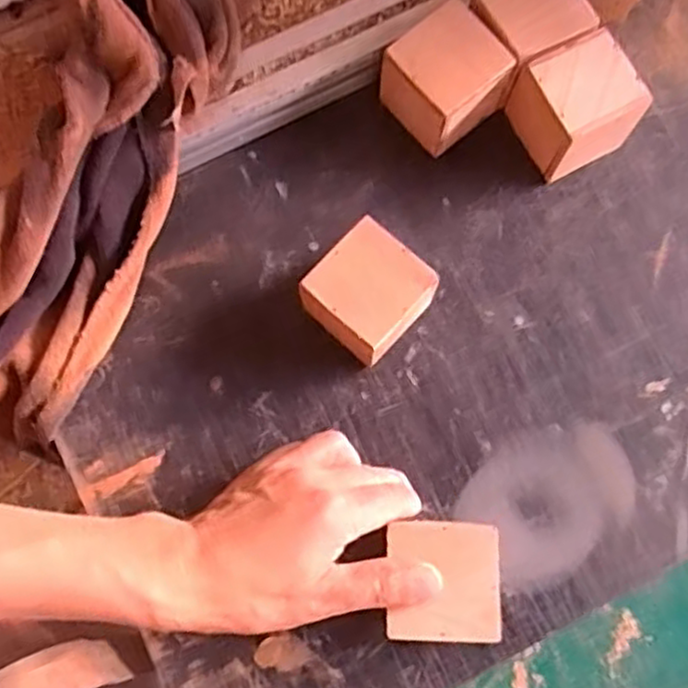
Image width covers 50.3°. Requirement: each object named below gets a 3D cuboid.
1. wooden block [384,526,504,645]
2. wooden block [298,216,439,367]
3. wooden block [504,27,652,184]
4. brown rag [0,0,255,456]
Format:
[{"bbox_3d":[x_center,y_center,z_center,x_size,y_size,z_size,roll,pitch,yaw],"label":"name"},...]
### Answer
[{"bbox_3d":[0.054,0.130,0.398,0.059,0.012,0.060,0,79,0],"label":"wooden block"},{"bbox_3d":[0.014,-0.028,0.461,0.061,0.062,0.066,43,82,8],"label":"wooden block"},{"bbox_3d":[0.151,-0.156,0.487,0.066,0.061,0.062,-27,80,-5],"label":"wooden block"},{"bbox_3d":[-0.168,-0.110,0.466,0.121,0.086,0.361,28,94,5],"label":"brown rag"}]

